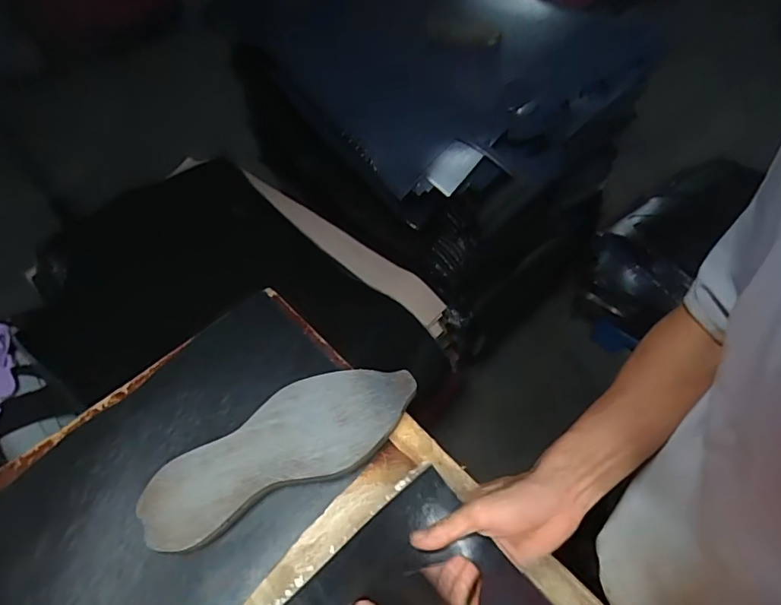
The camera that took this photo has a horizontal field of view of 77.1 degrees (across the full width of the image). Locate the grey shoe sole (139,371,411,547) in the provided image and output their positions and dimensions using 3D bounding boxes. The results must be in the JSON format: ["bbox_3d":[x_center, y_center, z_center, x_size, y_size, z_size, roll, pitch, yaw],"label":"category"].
[{"bbox_3d":[-0.117,0.158,0.542,0.302,0.038,0.114,-22,53,-11],"label":"grey shoe sole"}]

